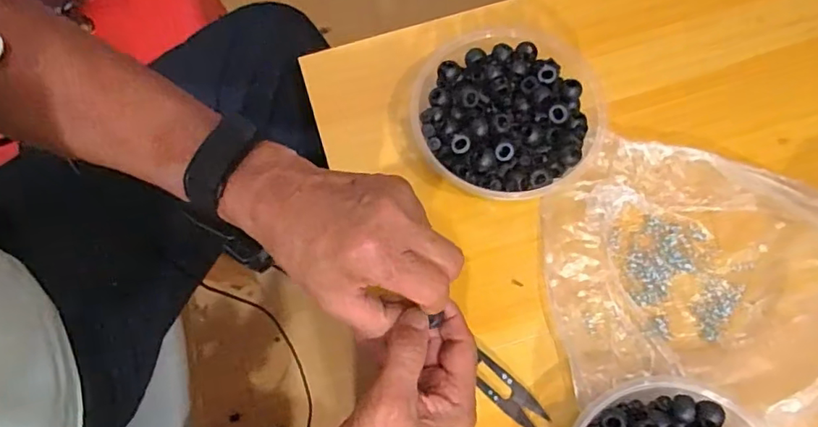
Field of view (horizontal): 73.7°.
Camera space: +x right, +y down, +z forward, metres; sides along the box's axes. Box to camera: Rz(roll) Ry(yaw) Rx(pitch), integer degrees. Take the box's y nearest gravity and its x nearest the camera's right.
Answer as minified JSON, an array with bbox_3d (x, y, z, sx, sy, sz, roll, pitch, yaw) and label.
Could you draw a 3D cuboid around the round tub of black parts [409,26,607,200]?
[{"bbox_3d":[0.083,-0.073,0.438,0.157,0.054,0.140,5,71,4],"label":"round tub of black parts"}]

